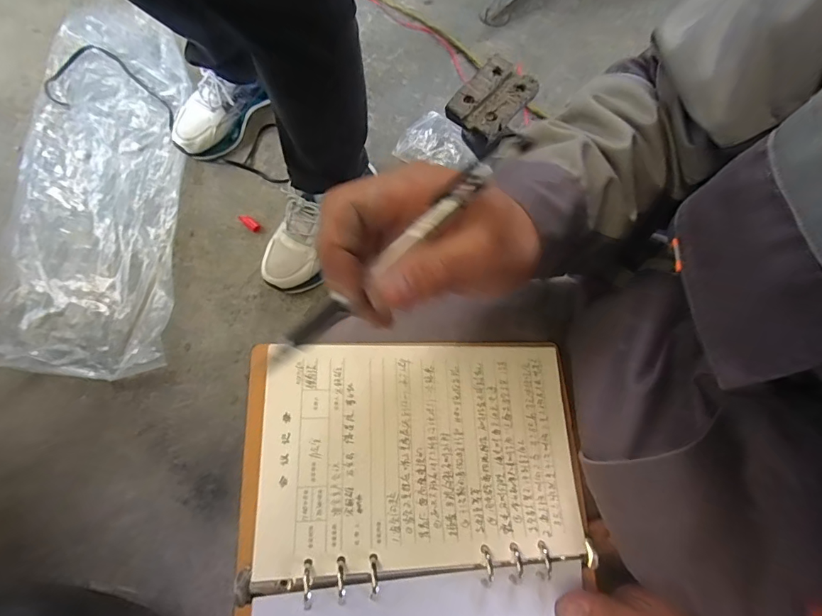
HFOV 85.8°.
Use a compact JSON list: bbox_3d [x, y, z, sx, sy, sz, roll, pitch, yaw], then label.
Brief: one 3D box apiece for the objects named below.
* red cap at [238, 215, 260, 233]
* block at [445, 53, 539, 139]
[{"bbox_3d":[-0.281,-0.148,0.770,0.037,0.019,0.017,41,78,10],"label":"red cap"},{"bbox_3d":[0.120,-0.309,0.649,0.088,0.026,0.115,38,77,8],"label":"block"}]

